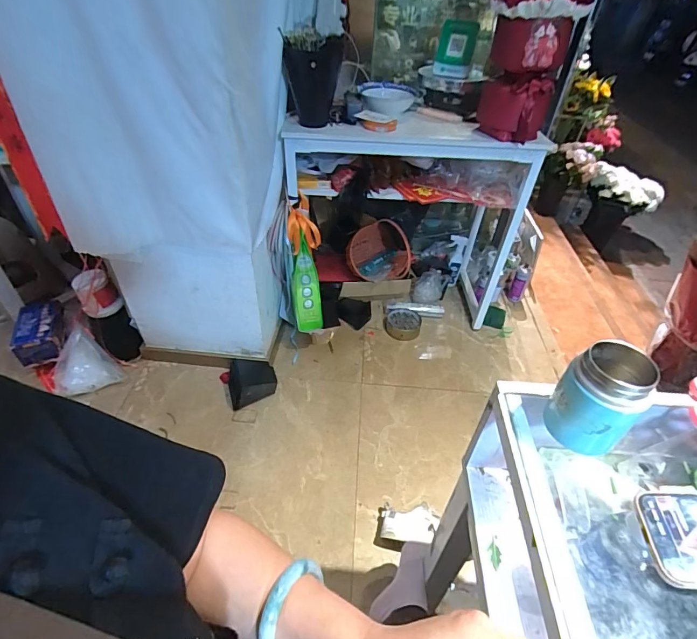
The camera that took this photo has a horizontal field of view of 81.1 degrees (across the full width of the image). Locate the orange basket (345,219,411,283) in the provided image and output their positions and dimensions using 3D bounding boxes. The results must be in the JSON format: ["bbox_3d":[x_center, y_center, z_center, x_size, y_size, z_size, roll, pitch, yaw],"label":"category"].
[{"bbox_3d":[0.128,-0.296,1.646,0.259,0.229,0.161,8,43,5],"label":"orange basket"}]

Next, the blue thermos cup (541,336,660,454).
[{"bbox_3d":[0.242,0.079,0.399,0.062,0.103,0.070,-30,52,-31],"label":"blue thermos cup"}]

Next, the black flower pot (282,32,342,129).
[{"bbox_3d":[-0.097,-0.675,1.174,0.155,0.209,0.144,-1,43,-5],"label":"black flower pot"}]

